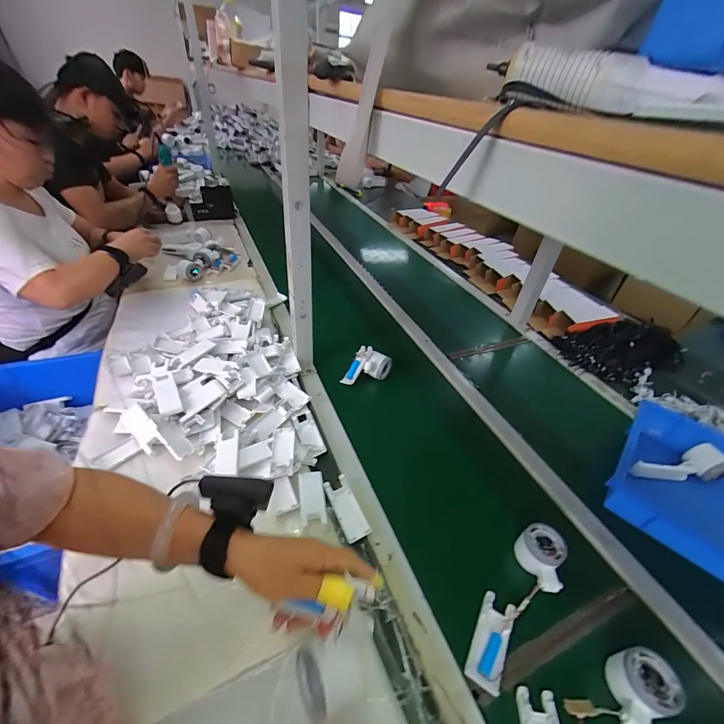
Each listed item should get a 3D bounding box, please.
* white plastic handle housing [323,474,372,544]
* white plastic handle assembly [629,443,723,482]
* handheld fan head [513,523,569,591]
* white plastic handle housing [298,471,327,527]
[{"bbox_3d":[-0.026,0.245,0.558,0.041,0.024,0.107,-15,44,-24],"label":"white plastic handle housing"},{"bbox_3d":[0.605,0.195,0.641,0.172,0.046,0.057,-3,41,-11],"label":"white plastic handle assembly"},{"bbox_3d":[0.272,0.294,0.507,0.070,0.047,0.082,-10,42,-18],"label":"handheld fan head"},{"bbox_3d":[-0.082,0.223,0.556,0.041,0.008,0.090,-5,41,-13],"label":"white plastic handle housing"}]

